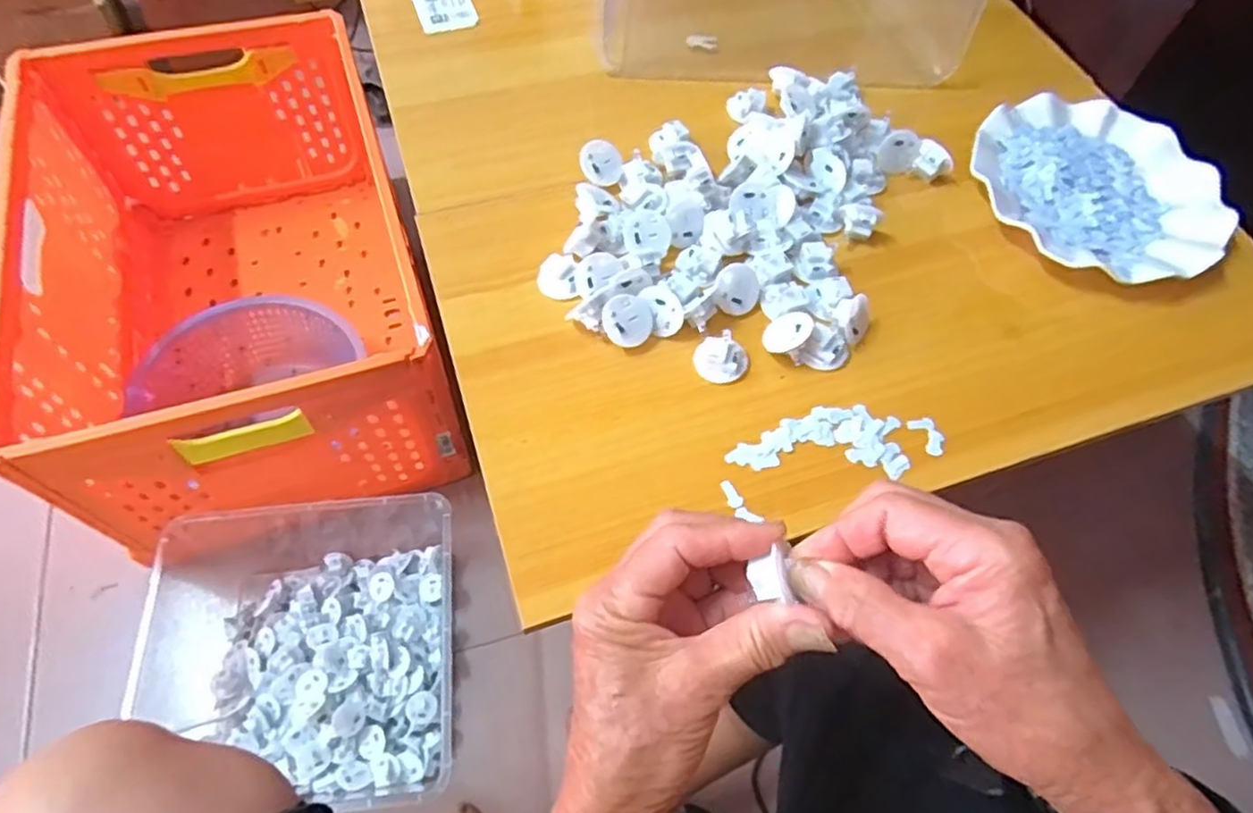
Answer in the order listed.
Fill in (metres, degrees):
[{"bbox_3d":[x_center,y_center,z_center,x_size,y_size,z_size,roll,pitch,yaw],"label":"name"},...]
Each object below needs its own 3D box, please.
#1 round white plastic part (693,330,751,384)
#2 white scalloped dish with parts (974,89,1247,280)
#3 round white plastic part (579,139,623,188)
[{"bbox_3d":[0.060,-0.031,0.431,0.034,0.018,0.028,19,61,7],"label":"round white plastic part"},{"bbox_3d":[0.353,-0.166,0.520,0.176,0.021,0.181,2,60,-3],"label":"white scalloped dish with parts"},{"bbox_3d":[-0.019,-0.178,0.504,0.031,0.018,0.032,0,98,-15],"label":"round white plastic part"}]

